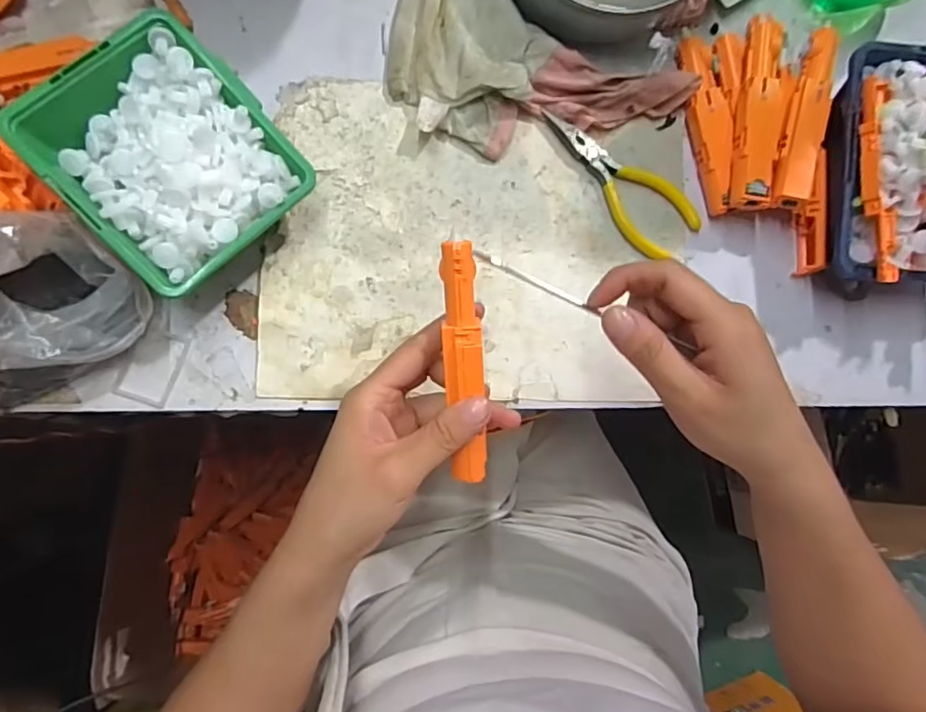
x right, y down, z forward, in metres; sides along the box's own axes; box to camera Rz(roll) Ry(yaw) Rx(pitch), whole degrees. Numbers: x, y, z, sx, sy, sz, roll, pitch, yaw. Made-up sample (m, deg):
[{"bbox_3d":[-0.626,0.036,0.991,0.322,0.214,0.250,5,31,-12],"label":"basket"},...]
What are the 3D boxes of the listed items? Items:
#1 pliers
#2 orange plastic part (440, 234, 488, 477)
[{"bbox_3d":[0.104,-0.119,0.389,0.122,0.012,0.046,44,84,2],"label":"pliers"},{"bbox_3d":[0.001,0.006,0.282,0.018,0.008,0.120,-5,105,-5],"label":"orange plastic part"}]

